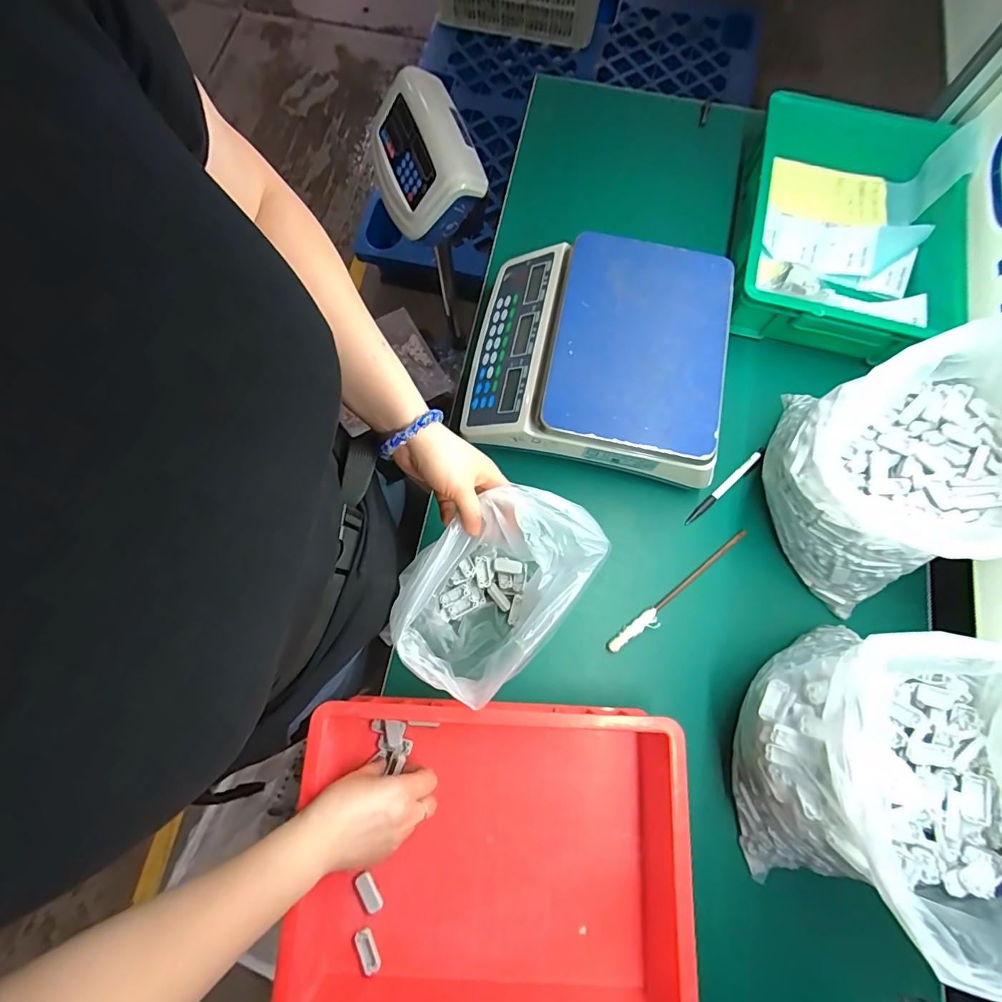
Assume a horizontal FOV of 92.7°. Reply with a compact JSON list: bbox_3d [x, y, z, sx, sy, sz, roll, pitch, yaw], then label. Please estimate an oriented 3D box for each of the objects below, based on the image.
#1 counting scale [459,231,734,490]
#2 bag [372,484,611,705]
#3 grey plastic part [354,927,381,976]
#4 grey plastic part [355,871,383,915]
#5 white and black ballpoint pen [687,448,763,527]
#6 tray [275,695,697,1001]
[{"bbox_3d":[0.110,-0.174,0.549,0.278,0.085,0.254,9,76,1],"label":"counting scale"},{"bbox_3d":[-0.011,0.086,0.480,0.133,0.140,0.199,40,78,9],"label":"bag"},{"bbox_3d":[-0.128,0.432,0.458,0.018,0.004,0.036,-23,77,-7],"label":"grey plastic part"},{"bbox_3d":[-0.130,0.386,0.470,0.018,0.004,0.036,-29,78,-8],"label":"grey plastic part"},{"bbox_3d":[0.278,-0.019,0.592,0.135,0.014,0.011,-42,80,-10],"label":"white and black ballpoint pen"},{"bbox_3d":[-0.008,0.331,0.451,0.339,0.098,0.259,3,75,0],"label":"tray"}]

